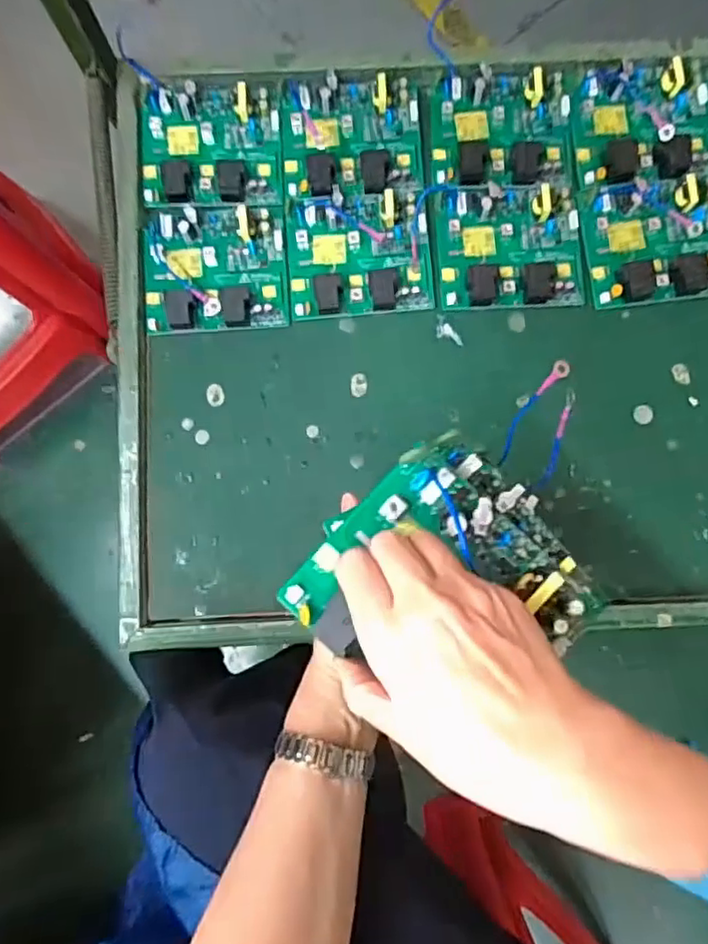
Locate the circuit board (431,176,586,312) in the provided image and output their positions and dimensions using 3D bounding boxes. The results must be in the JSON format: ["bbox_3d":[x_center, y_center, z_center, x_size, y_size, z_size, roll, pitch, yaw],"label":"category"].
[{"bbox_3d":[0.143,-0.208,0.578,0.130,0.023,0.119,-6,83,-2],"label":"circuit board"}]

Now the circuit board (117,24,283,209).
[{"bbox_3d":[-0.135,-0.313,0.586,0.131,0.028,0.141,-2,83,-1],"label":"circuit board"}]

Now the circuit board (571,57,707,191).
[{"bbox_3d":[0.273,-0.328,0.583,0.128,0.028,0.118,-6,83,-2],"label":"circuit board"}]

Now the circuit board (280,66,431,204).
[{"bbox_3d":[-0.001,-0.315,0.592,0.130,0.021,0.116,-5,83,-2],"label":"circuit board"}]

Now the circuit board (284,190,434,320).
[{"bbox_3d":[0.005,-0.201,0.578,0.129,0.022,0.111,-4,83,-2],"label":"circuit board"}]

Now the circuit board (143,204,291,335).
[{"bbox_3d":[-0.127,-0.188,0.578,0.128,0.020,0.115,-4,83,-2],"label":"circuit board"}]

